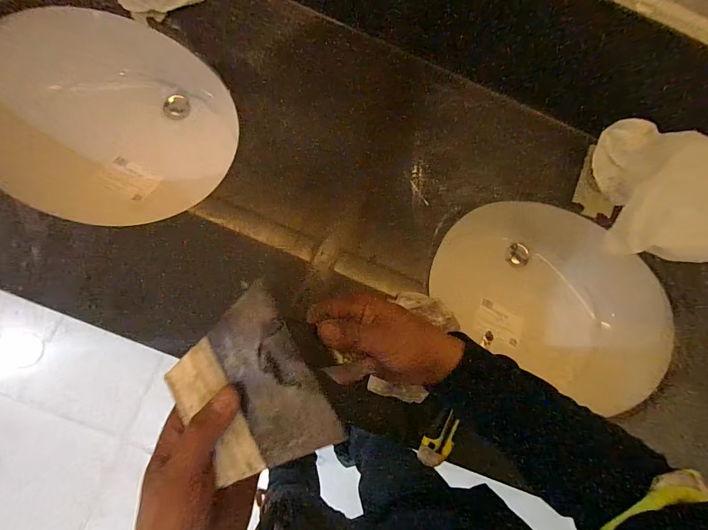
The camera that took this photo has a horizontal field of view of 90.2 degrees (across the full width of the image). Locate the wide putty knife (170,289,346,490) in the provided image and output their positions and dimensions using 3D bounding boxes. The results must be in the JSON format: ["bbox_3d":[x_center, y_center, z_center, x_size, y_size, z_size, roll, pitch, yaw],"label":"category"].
[{"bbox_3d":[-0.069,0.084,0.227,0.093,0.004,0.102,-38,73,10],"label":"wide putty knife"}]

